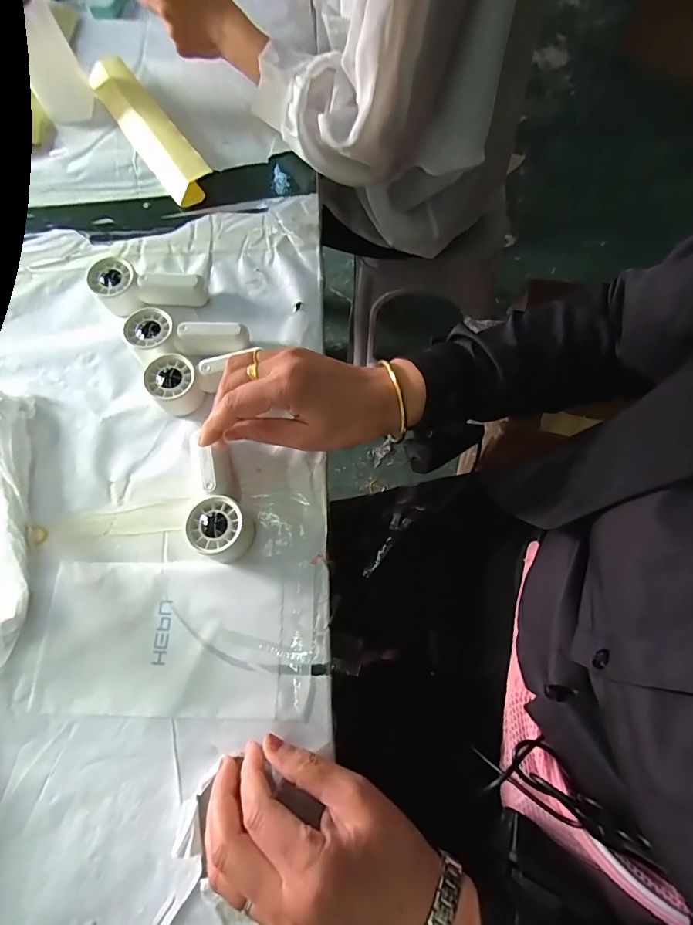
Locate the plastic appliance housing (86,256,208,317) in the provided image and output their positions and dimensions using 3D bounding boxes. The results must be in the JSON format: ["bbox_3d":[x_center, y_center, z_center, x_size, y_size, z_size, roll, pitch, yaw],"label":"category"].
[{"bbox_3d":[-0.195,-0.174,0.438,0.110,0.034,0.044,1,70,3],"label":"plastic appliance housing"}]

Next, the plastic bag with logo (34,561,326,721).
[{"bbox_3d":[-0.126,0.134,0.339,0.211,0.007,0.107,1,70,1],"label":"plastic bag with logo"}]

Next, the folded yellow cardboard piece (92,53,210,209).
[{"bbox_3d":[-0.238,-0.400,0.525,0.049,0.027,0.248,-34,72,-8],"label":"folded yellow cardboard piece"}]

